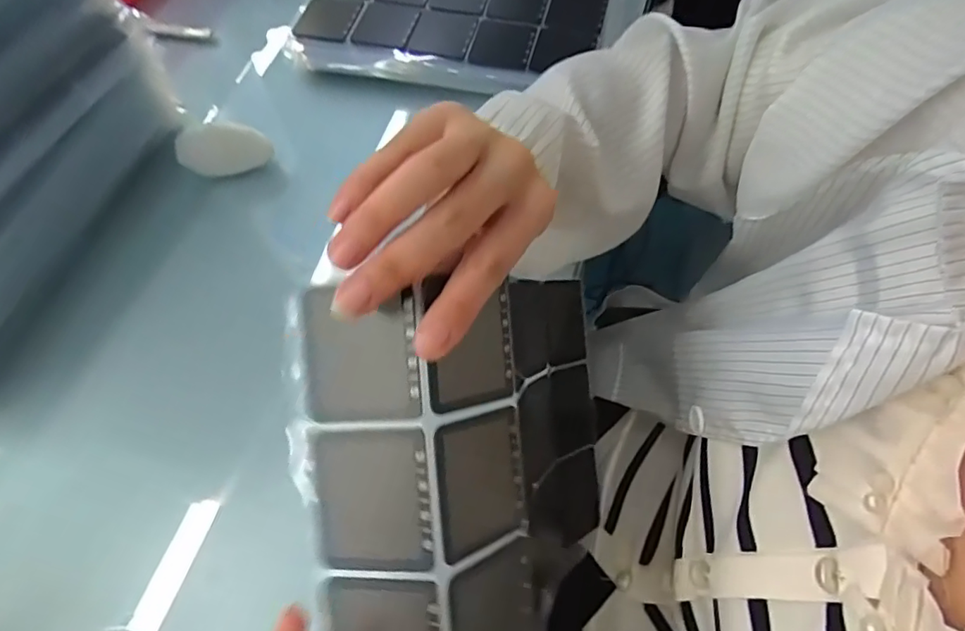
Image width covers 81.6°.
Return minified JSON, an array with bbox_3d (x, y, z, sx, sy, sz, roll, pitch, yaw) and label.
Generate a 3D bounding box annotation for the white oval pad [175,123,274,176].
[{"bbox_3d":[-0.196,-0.127,0.425,0.065,0.039,0.011,-13,62,-7],"label":"white oval pad"}]

